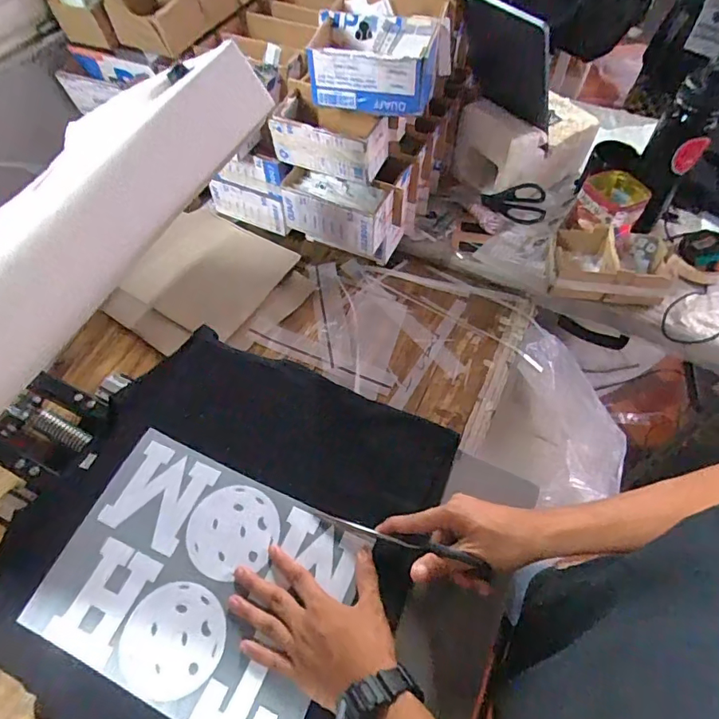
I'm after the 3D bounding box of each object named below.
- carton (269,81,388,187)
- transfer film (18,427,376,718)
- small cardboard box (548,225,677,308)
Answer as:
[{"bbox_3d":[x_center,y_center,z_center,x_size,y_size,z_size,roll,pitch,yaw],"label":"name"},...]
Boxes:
[{"bbox_3d":[-0.041,-0.324,0.705,0.168,0.071,0.090,23,59,15],"label":"carton"},{"bbox_3d":[-0.158,0.217,0.491,0.284,0.006,0.212,21,61,12],"label":"transfer film"},{"bbox_3d":[0.410,-0.154,0.797,0.195,0.063,0.116,5,56,4],"label":"small cardboard box"}]

